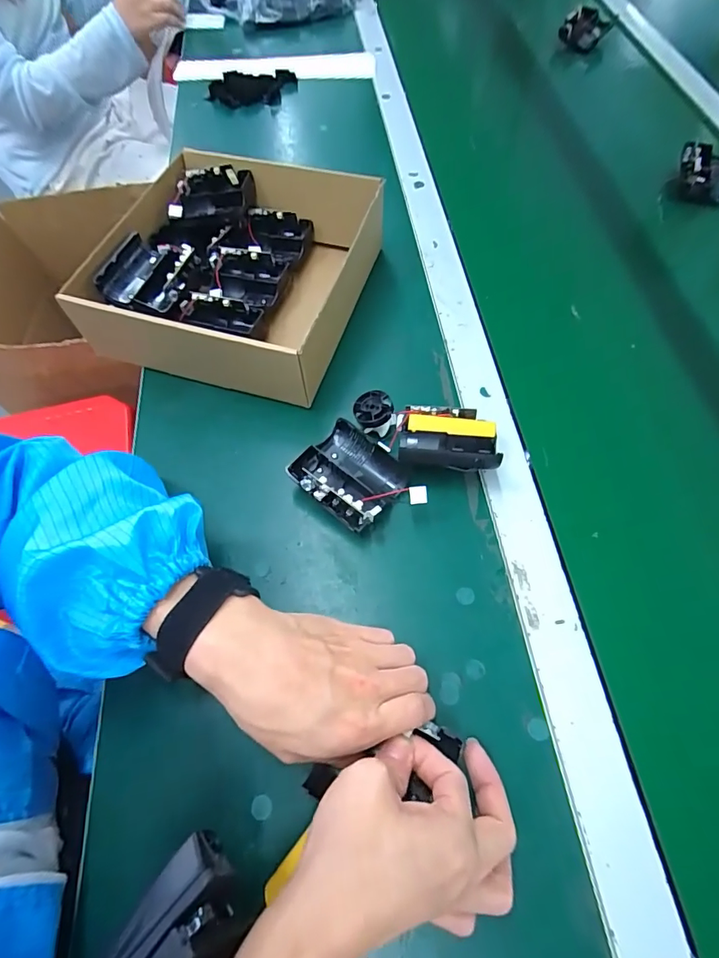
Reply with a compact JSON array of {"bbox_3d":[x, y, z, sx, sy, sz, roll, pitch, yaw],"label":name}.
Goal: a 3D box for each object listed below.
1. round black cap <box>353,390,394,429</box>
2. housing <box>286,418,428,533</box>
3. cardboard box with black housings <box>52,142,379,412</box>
[{"bbox_3d":[0.012,-0.061,0.396,0.033,0.008,0.029,-16,63,-6],"label":"round black cap"},{"bbox_3d":[0.001,0.002,0.372,0.097,0.041,0.071,34,69,18],"label":"housing"},{"bbox_3d":[-0.126,-0.208,0.463,0.247,0.079,0.233,15,64,10],"label":"cardboard box with black housings"}]

